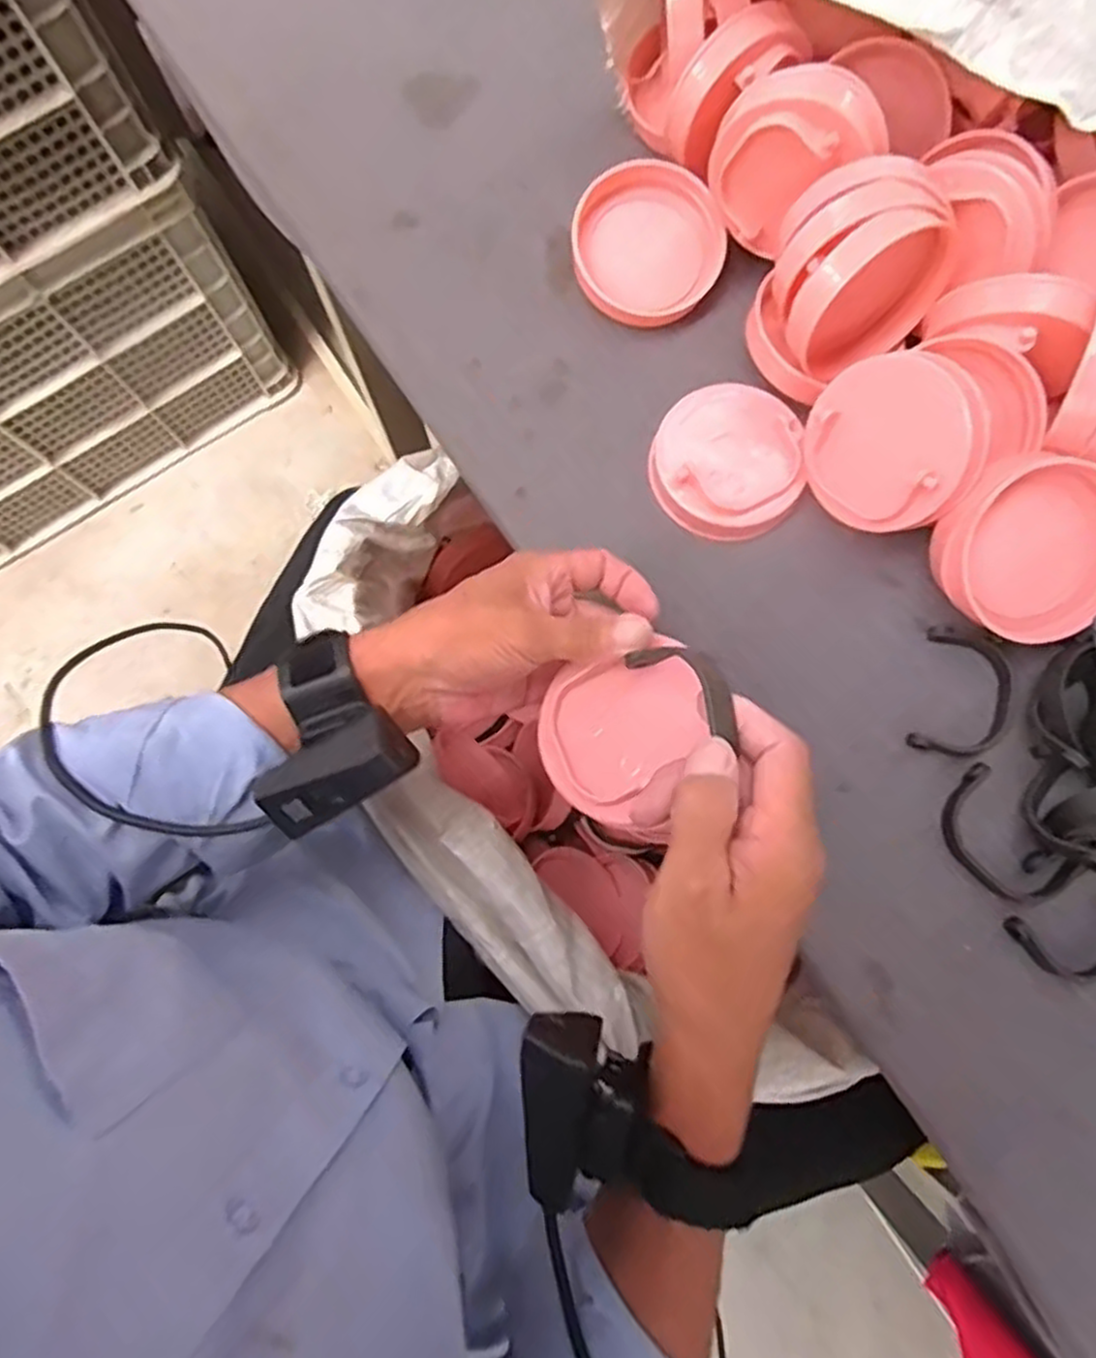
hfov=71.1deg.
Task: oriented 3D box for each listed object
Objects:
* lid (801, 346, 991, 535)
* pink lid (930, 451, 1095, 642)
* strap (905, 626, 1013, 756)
[{"bbox_3d":[0.191,-0.132,0.432,0.091,0.028,0.091,50,124,19],"label":"lid"},{"bbox_3d":[0.275,-0.072,0.427,0.103,0.023,0.097,36,104,-3],"label":"pink lid"},{"bbox_3d":[0.248,0.010,0.451,0.055,0.016,0.075,16,79,4],"label":"strap"}]

